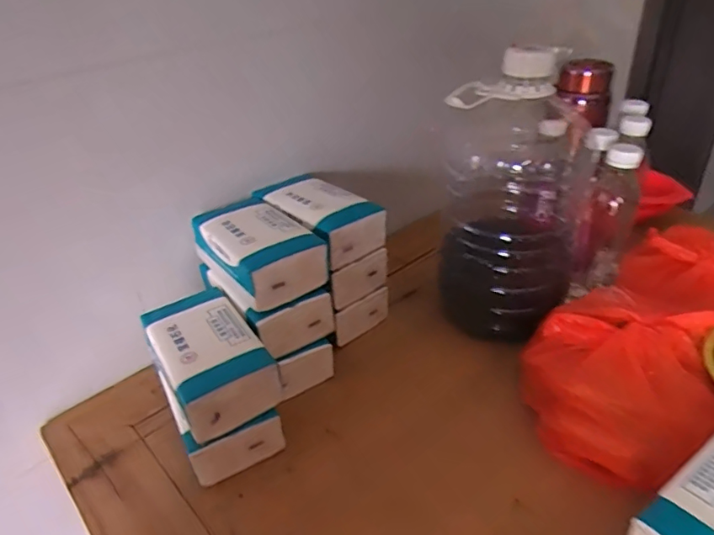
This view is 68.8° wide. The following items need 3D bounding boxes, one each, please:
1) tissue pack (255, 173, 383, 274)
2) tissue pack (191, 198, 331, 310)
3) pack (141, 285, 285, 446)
[{"bbox_3d":[-0.049,-0.065,0.653,0.095,0.059,0.168,-29,41,-32],"label":"tissue pack"},{"bbox_3d":[-0.115,-0.024,0.591,0.096,0.058,0.158,-24,39,-27],"label":"tissue pack"},{"bbox_3d":[-0.151,0.091,0.534,0.090,0.056,0.154,-22,38,-25],"label":"pack"}]

